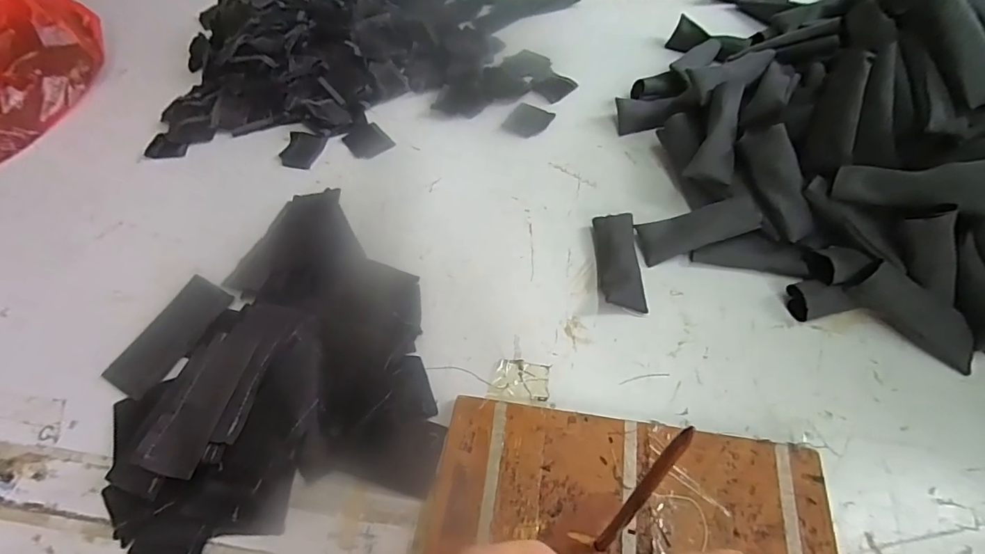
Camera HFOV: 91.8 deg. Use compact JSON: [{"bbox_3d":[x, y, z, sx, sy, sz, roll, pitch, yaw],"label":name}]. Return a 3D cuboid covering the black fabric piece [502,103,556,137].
[{"bbox_3d":[0.042,-0.188,0.575,0.048,0.004,0.052,27,62,20],"label":"black fabric piece"}]

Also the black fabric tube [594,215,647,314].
[{"bbox_3d":[0.121,-0.016,0.455,0.039,0.021,0.104,-2,57,3],"label":"black fabric tube"}]

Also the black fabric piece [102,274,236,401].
[{"bbox_3d":[-0.296,0.053,0.440,0.057,0.005,0.114,20,62,18],"label":"black fabric piece"}]

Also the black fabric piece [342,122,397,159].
[{"bbox_3d":[-0.152,-0.166,0.585,0.049,0.005,0.050,-36,61,-18],"label":"black fabric piece"}]

